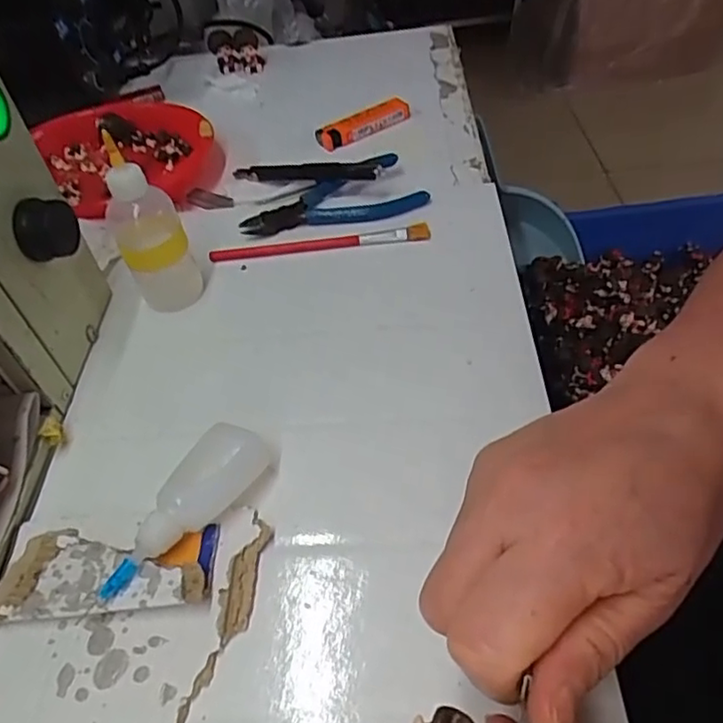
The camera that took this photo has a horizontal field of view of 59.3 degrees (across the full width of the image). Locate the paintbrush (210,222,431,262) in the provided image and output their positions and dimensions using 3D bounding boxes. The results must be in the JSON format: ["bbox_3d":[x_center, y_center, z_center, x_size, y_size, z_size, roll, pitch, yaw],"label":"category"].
[{"bbox_3d":[-0.028,-0.078,0.420,0.145,0.006,0.011,-6,47,1],"label":"paintbrush"}]

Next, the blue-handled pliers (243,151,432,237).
[{"bbox_3d":[-0.021,-0.117,0.453,0.127,0.012,0.071,-11,47,-3],"label":"blue-handled pliers"}]

